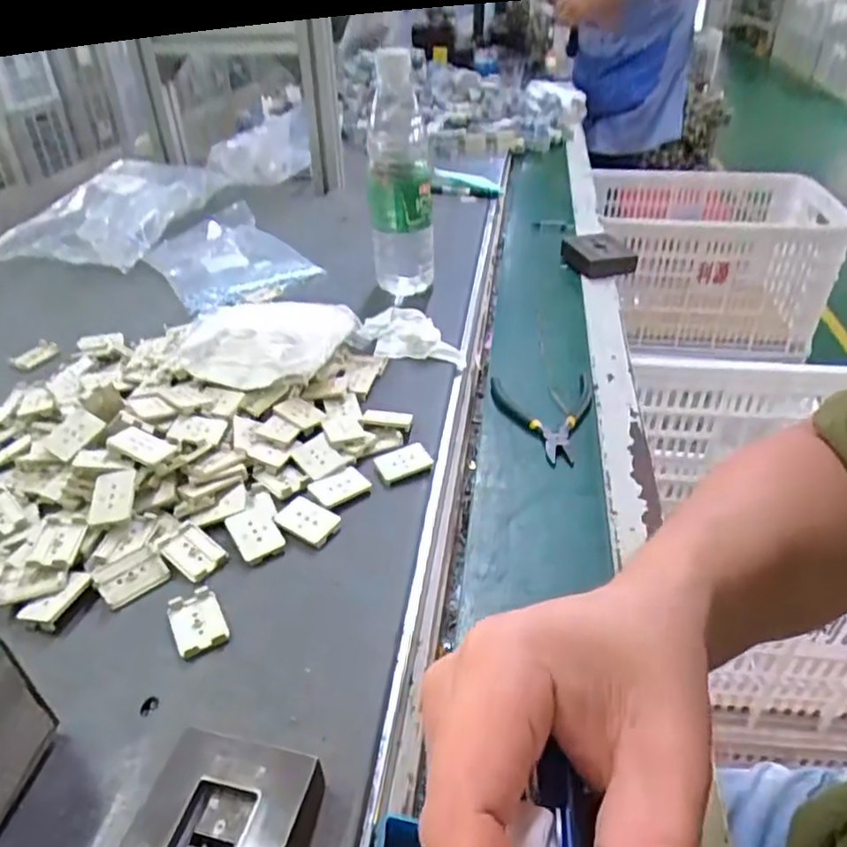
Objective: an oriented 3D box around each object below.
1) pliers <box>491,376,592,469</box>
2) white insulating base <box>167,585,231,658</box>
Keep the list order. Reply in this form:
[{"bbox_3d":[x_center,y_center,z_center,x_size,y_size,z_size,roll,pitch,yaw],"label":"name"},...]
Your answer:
[{"bbox_3d":[0.111,-0.007,0.572,0.089,0.010,0.121,-2,36,-2],"label":"pliers"},{"bbox_3d":[-0.127,0.111,0.371,0.028,0.006,0.039,-19,40,-23],"label":"white insulating base"}]

